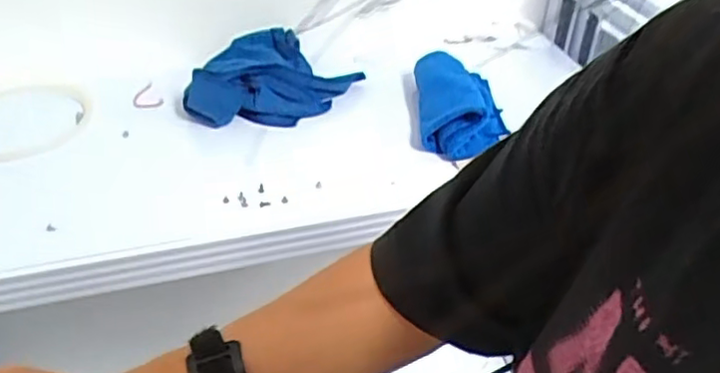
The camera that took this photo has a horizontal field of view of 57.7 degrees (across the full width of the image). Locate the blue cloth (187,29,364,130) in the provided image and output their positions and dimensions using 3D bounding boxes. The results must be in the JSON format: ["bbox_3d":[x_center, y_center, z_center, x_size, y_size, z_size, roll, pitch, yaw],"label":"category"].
[{"bbox_3d":[-0.120,-0.165,0.958,0.242,0.063,0.194,0,36,-4],"label":"blue cloth"}]

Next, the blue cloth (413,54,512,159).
[{"bbox_3d":[0.136,-0.118,0.904,0.109,0.062,0.192,2,35,-1],"label":"blue cloth"}]

